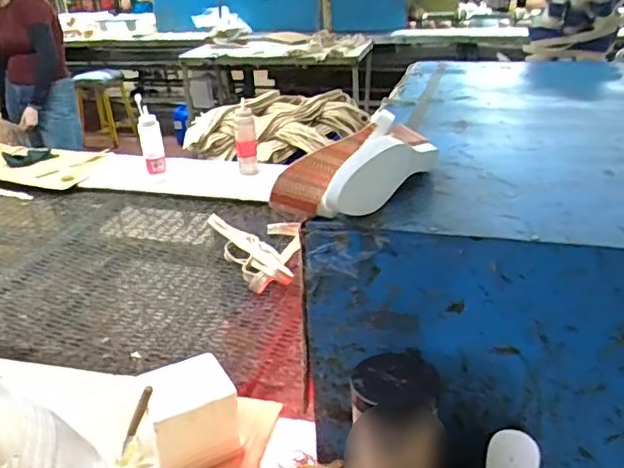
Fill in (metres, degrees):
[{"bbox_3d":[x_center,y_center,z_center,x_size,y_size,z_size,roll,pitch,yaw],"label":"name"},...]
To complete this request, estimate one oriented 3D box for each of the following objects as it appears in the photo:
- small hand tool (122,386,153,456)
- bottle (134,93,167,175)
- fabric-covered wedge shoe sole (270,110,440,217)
[{"bbox_3d":[-0.221,0.234,0.742,0.014,0.101,0.016,16,17,-29],"label":"small hand tool"},{"bbox_3d":[-0.451,-0.270,1.650,0.060,0.239,0.048,-10,28,-14],"label":"bottle"},{"bbox_3d":[0.067,-0.083,0.680,0.084,0.070,0.241,20,35,38],"label":"fabric-covered wedge shoe sole"}]

